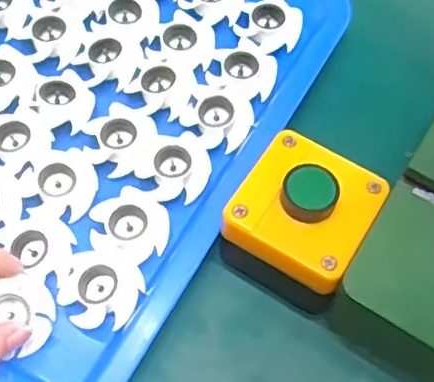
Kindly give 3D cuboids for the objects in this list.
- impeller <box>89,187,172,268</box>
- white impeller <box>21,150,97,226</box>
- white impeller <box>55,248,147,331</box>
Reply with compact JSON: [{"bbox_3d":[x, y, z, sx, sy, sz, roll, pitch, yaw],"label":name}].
[{"bbox_3d":[-0.050,0.020,0.363,0.042,0.006,0.041,-1,70,2],"label":"impeller"},{"bbox_3d":[-0.093,-0.004,0.379,0.042,0.011,0.042,9,63,4],"label":"white impeller"},{"bbox_3d":[-0.065,0.053,0.350,0.044,0.006,0.042,0,63,0],"label":"white impeller"}]

